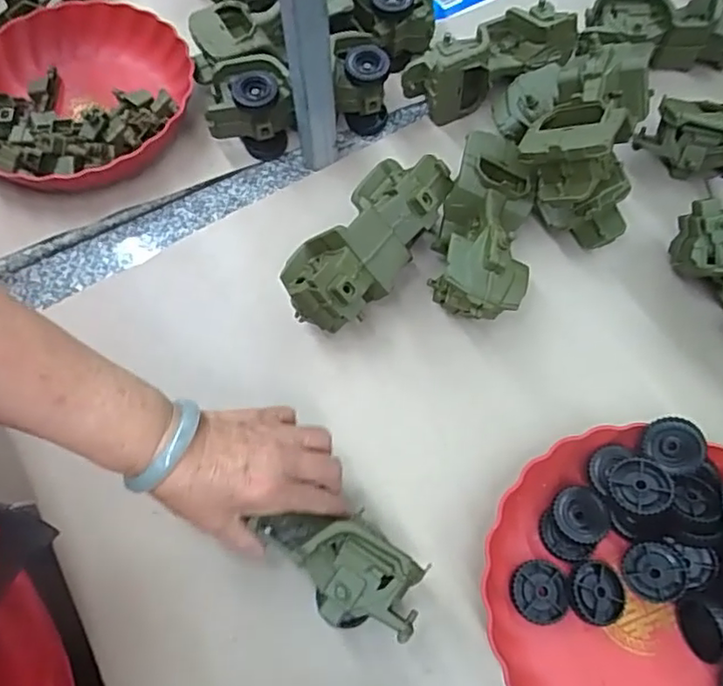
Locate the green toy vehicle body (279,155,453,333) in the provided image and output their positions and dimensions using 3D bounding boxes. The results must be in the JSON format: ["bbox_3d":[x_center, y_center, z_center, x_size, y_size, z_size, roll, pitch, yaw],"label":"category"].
[{"bbox_3d":[0.009,-0.093,0.553,0.077,0.079,0.188,31,70,15],"label":"green toy vehicle body"}]

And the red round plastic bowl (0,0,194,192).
[{"bbox_3d":[-0.300,-0.257,0.647,0.244,0.055,0.240,-1,65,1],"label":"red round plastic bowl"}]

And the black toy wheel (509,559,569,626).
[{"bbox_3d":[0.132,0.185,0.456,0.040,0.008,0.044,-1,65,1],"label":"black toy wheel"}]

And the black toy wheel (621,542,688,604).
[{"bbox_3d":[0.218,0.171,0.455,0.043,0.013,0.043,-3,83,22],"label":"black toy wheel"}]

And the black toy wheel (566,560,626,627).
[{"bbox_3d":[0.174,0.185,0.452,0.045,0.010,0.043,4,72,-12],"label":"black toy wheel"}]

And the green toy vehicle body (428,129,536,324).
[{"bbox_3d":[0.111,-0.099,0.556,0.081,0.077,0.175,9,66,6],"label":"green toy vehicle body"}]

